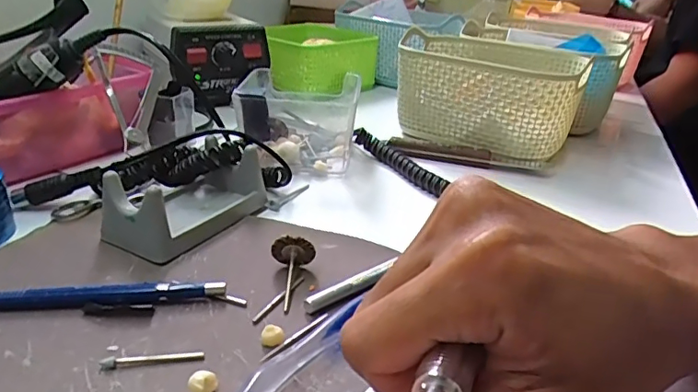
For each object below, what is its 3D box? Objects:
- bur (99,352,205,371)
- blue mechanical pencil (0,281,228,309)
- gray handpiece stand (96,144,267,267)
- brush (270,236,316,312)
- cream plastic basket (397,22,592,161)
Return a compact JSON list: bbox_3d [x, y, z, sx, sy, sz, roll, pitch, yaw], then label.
[{"bbox_3d":[-0.084,0.071,0.228,0.042,0.004,0.005,-1,27,-10],"label":"bur"},{"bbox_3d":[-0.128,0.050,0.258,0.131,0.010,0.011,0,27,-9],"label":"blue mechanical pencil"},{"bbox_3d":[-0.104,-0.004,0.335,0.059,0.039,0.098,17,29,24],"label":"gray handpiece stand"},{"bbox_3d":[-0.029,0.039,0.279,0.023,0.022,0.041,1,27,-7],"label":"brush"},{"bbox_3d":[0.132,-0.099,0.514,0.171,0.081,0.130,19,30,27],"label":"cream plastic basket"}]

